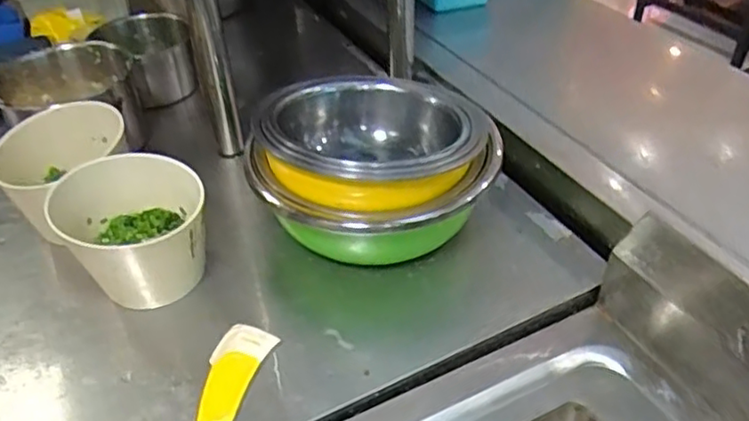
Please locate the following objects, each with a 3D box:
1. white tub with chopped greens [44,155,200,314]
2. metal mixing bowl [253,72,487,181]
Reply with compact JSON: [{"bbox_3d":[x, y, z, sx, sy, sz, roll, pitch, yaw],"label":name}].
[{"bbox_3d":[-0.235,0.026,0.657,0.133,0.120,0.124,-1,40,1],"label":"white tub with chopped greens"},{"bbox_3d":[-0.006,-0.073,0.691,0.210,0.073,0.210,-1,40,1],"label":"metal mixing bowl"}]

